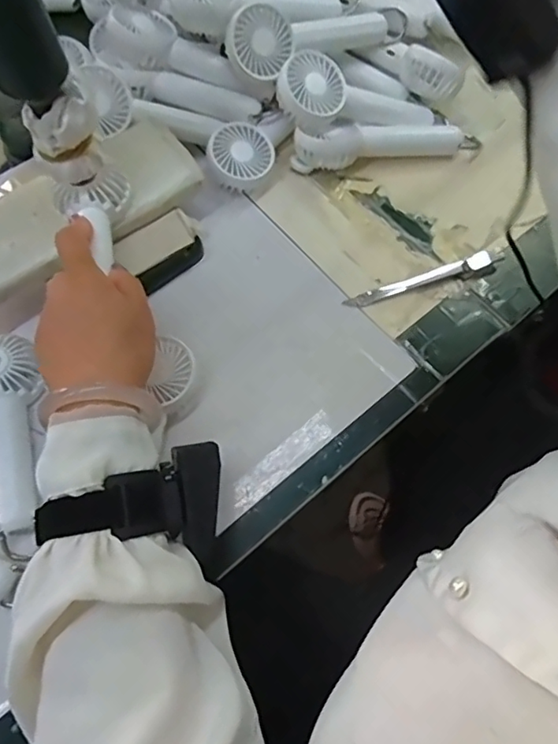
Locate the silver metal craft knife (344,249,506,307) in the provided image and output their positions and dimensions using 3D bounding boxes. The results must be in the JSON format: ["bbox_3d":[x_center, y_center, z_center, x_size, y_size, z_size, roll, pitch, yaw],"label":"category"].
[{"bbox_3d":[0.122,-0.075,0.456,0.135,0.011,0.019,-18,70,-6],"label":"silver metal craft knife"}]

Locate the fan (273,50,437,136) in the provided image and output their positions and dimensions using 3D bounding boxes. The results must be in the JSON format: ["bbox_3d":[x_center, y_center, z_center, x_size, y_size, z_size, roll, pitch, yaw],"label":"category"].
[{"bbox_3d":[0.068,-0.233,0.482,0.144,0.036,0.052,2,67,-23],"label":"fan"}]

